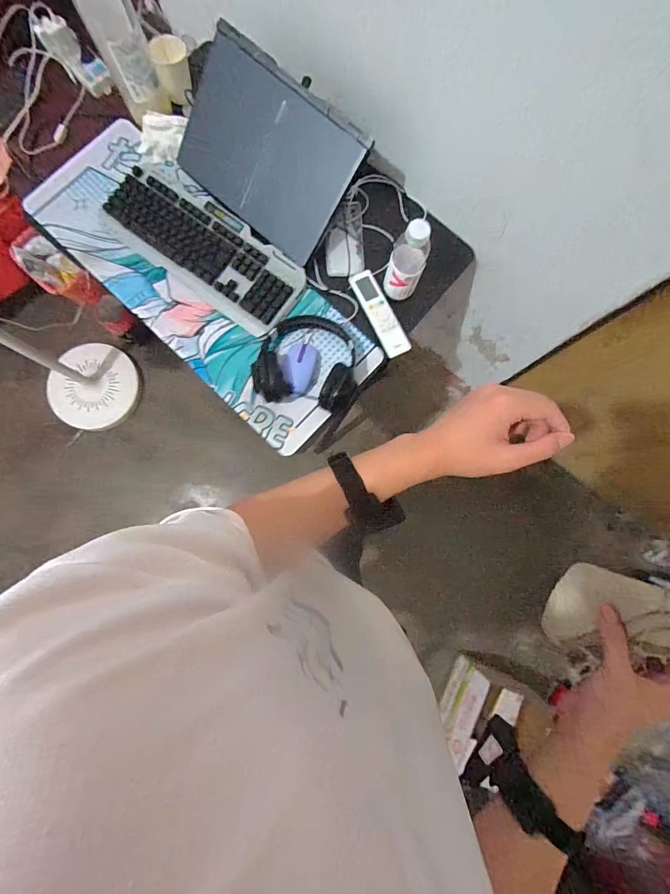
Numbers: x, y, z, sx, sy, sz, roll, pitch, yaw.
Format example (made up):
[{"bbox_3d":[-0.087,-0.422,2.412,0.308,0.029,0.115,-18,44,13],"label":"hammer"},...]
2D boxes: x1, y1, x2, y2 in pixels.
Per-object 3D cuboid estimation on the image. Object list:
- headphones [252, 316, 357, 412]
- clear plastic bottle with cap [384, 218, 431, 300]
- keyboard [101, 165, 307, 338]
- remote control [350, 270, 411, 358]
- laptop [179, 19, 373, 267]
[{"bbox_3d":[-0.052,-0.175,0.783,0.202,0.067,0.184,10,83,-1],"label":"headphones"},{"bbox_3d":[0.138,-0.348,0.745,0.069,0.163,0.058,20,83,0],"label":"clear plastic bottle with cap"},{"bbox_3d":[-0.272,-0.419,0.816,0.435,0.029,0.174,36,83,2],"label":"keyboard"},{"bbox_3d":[0.094,-0.280,0.824,0.054,0.017,0.189,-28,85,-5],"label":"remote control"},{"bbox_3d":[-0.136,-0.574,0.771,0.362,0.018,0.250,40,125,2],"label":"laptop"}]

